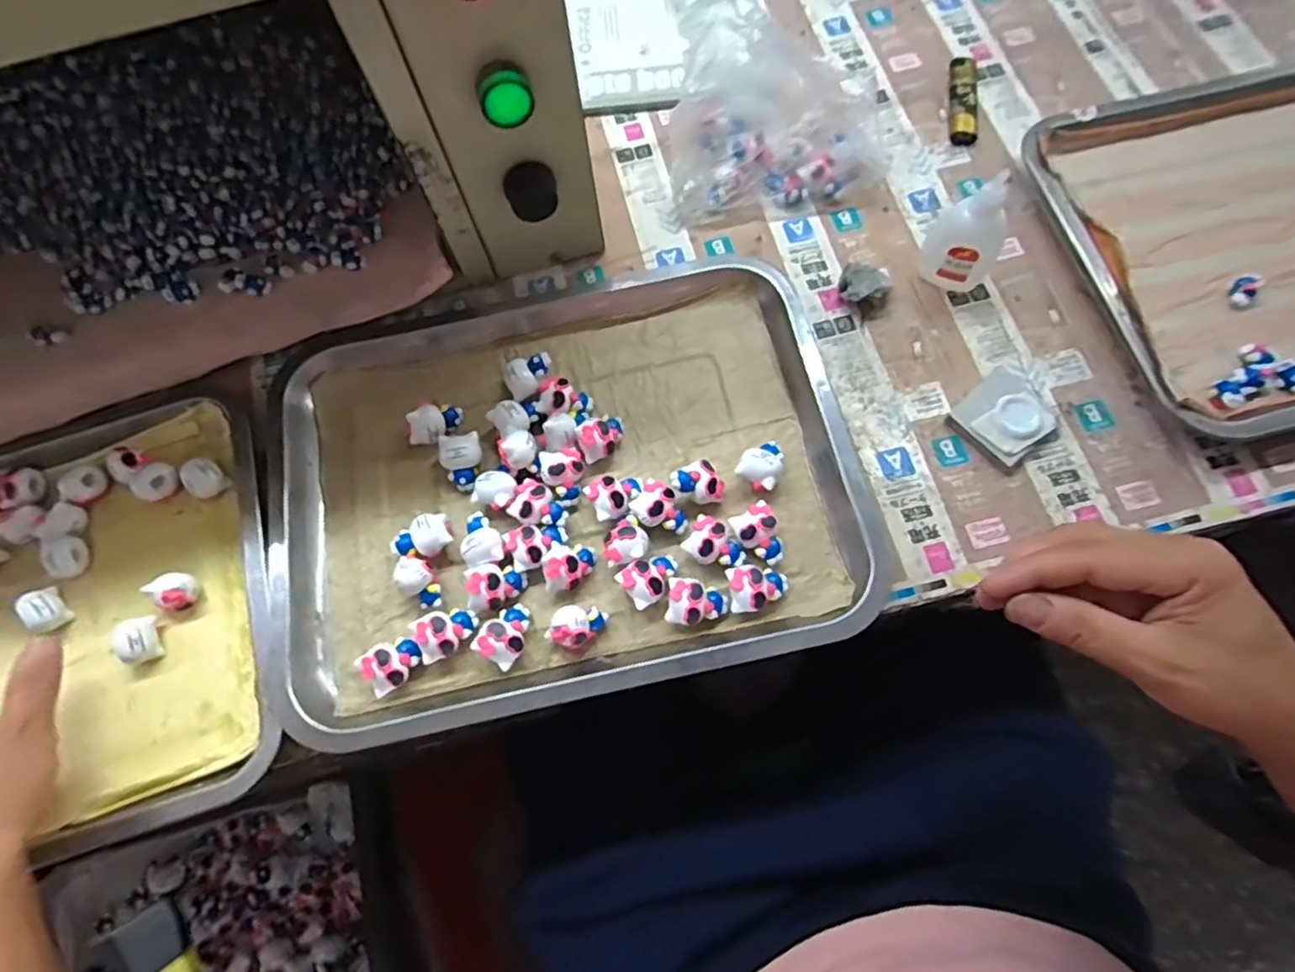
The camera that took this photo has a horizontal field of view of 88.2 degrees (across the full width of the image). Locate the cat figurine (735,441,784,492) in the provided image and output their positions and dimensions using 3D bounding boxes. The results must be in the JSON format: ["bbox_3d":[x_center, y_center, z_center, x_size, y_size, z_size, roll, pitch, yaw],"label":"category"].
[{"bbox_3d":[0.071,-0.013,0.414,0.025,0.022,0.033,24,75,9],"label":"cat figurine"}]

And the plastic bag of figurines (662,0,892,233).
[{"bbox_3d":[0.088,-0.283,0.476,0.156,0.094,0.136,-7,73,0],"label":"plastic bag of figurines"}]

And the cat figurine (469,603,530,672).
[{"bbox_3d":[-0.079,0.084,0.377,0.025,0.017,0.033,34,77,12],"label":"cat figurine"}]

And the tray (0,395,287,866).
[{"bbox_3d":[-0.382,0.095,0.402,0.324,0.032,0.253,-19,73,-4],"label":"tray"}]

